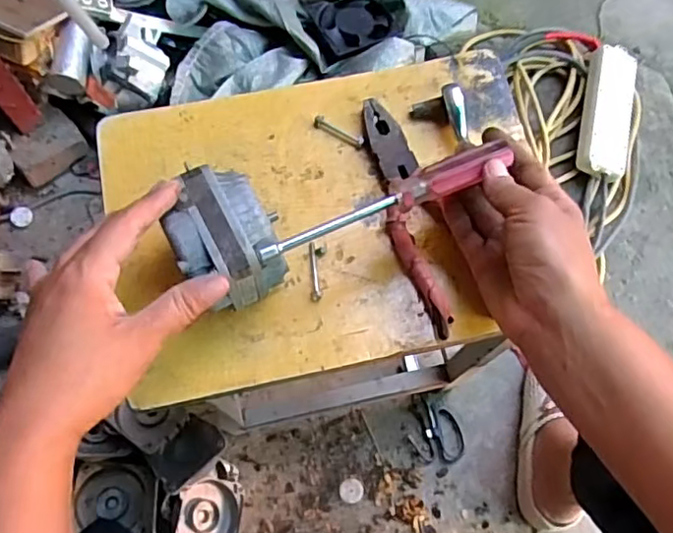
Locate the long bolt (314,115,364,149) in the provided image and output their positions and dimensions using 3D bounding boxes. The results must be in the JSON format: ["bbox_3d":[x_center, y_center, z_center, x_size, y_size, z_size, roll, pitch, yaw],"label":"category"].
[{"bbox_3d":[0.002,-0.107,0.483,0.044,0.006,0.008,28,71,8],"label":"long bolt"}]

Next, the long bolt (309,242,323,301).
[{"bbox_3d":[-0.016,0.004,0.448,0.008,0.004,0.044,-5,70,-5],"label":"long bolt"}]

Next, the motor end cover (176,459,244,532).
[{"bbox_3d":[-0.153,0.289,0.727,0.080,0.042,0.103,12,64,-28],"label":"motor end cover"}]

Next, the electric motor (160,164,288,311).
[{"bbox_3d":[-0.074,-0.018,0.395,0.061,0.058,0.078,-22,72,-11],"label":"electric motor"}]

